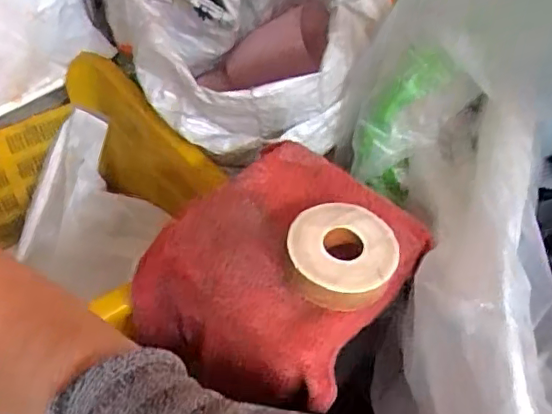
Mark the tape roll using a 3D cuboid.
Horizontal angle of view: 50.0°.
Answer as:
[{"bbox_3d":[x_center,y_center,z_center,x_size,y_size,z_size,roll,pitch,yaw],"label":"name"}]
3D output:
[{"bbox_3d":[0.059,0.043,0.534,0.095,0.032,0.093,2,50,-1],"label":"tape roll"}]

